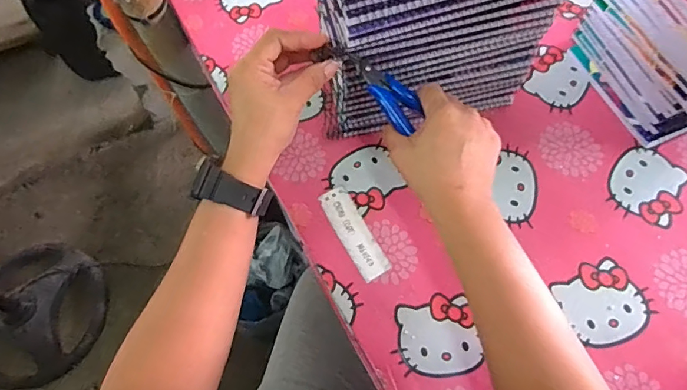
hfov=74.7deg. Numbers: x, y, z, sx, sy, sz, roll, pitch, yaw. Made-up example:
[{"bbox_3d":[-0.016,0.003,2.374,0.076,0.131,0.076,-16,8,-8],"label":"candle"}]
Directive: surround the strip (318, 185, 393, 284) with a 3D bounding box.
[{"bbox_3d":[0.011,0.039,0.475,0.033,0.004,0.107,-28,67,-8],"label":"strip"}]

